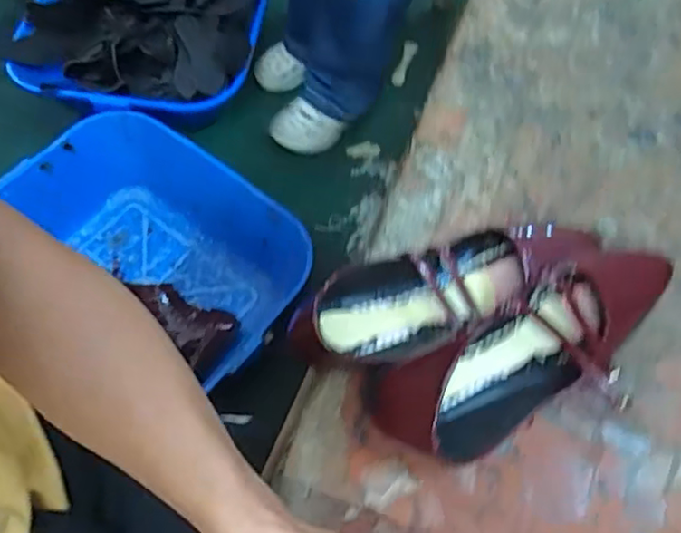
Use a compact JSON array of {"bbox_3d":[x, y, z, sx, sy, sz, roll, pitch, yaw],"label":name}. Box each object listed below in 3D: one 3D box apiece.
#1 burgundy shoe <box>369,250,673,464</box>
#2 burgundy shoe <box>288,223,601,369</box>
[{"bbox_3d":[0.124,0.063,0.426,0.223,0.065,0.089,-18,65,-11],"label":"burgundy shoe"},{"bbox_3d":[0.076,0.017,0.454,0.235,0.063,0.078,-21,65,-13],"label":"burgundy shoe"}]

